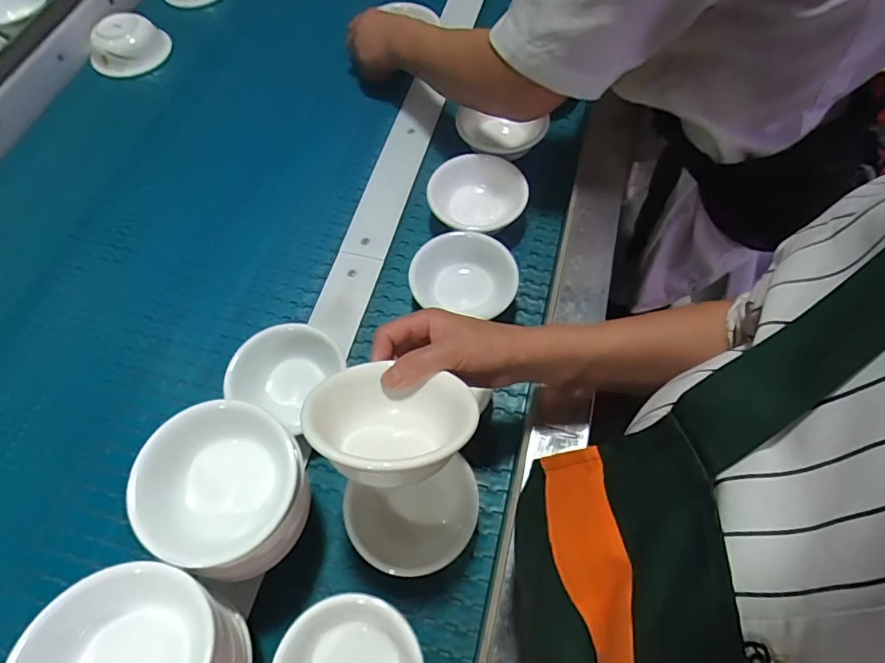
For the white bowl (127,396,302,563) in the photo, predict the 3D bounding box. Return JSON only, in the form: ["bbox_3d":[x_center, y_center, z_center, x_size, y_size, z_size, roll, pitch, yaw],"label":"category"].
[{"bbox_3d":[-0.161,0.110,0.375,0.102,0.049,0.107,0,63,0],"label":"white bowl"}]

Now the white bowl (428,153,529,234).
[{"bbox_3d":[0.041,-0.153,0.608,0.107,0.051,0.111,0,63,0],"label":"white bowl"}]

